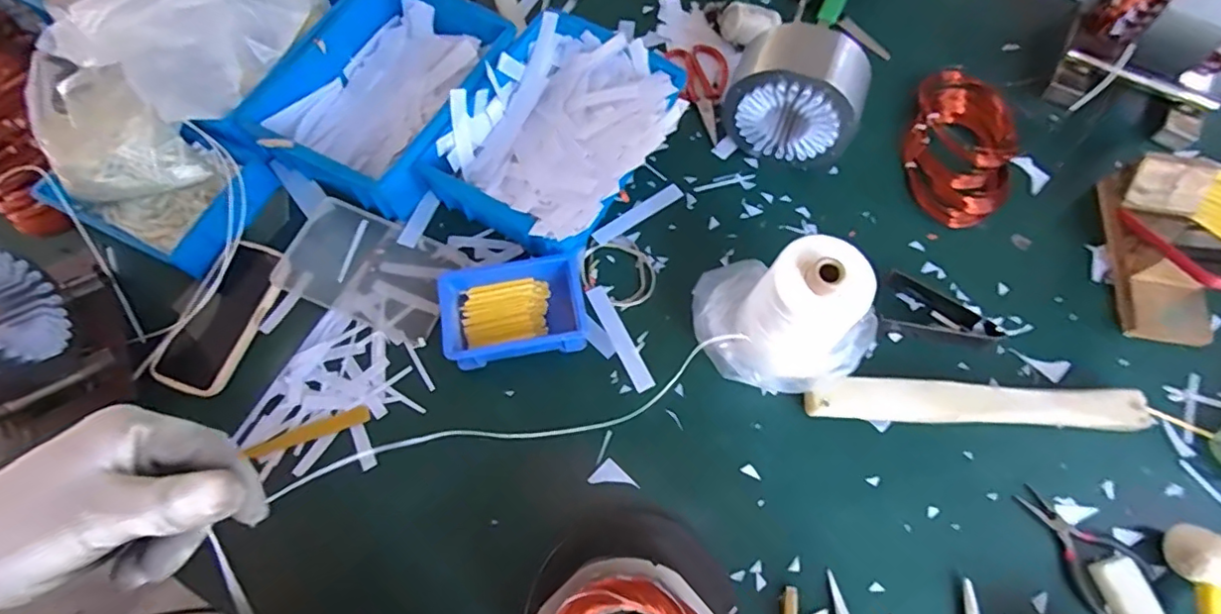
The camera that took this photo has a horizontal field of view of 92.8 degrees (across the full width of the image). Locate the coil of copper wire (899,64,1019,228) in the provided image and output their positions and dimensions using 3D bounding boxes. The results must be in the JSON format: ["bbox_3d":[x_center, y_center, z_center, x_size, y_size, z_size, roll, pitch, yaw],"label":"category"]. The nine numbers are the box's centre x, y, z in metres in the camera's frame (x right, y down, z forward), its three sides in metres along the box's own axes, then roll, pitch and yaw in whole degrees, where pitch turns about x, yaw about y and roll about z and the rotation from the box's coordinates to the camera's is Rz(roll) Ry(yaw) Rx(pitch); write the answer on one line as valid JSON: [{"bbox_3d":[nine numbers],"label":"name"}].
[{"bbox_3d":[0.441,-0.206,0.723,0.126,0.038,0.206,19,70,7],"label":"coil of copper wire"}]

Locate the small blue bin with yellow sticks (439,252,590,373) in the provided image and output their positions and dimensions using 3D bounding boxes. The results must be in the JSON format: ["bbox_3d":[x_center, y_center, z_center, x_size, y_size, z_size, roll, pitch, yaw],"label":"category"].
[{"bbox_3d":[-0.103,0.003,0.625,0.146,0.053,0.105,-13,70,-6],"label":"small blue bin with yellow sticks"}]

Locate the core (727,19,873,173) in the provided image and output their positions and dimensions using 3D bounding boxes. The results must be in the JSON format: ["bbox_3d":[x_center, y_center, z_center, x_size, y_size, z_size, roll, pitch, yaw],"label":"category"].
[{"bbox_3d":[0.220,-0.253,0.686,0.145,0.138,0.116,22,70,8],"label":"core"}]

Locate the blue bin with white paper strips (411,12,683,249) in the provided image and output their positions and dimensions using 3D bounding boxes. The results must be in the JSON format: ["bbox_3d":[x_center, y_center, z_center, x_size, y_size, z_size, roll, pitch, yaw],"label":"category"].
[{"bbox_3d":[-0.051,-0.199,0.676,0.230,0.109,0.279,32,72,11],"label":"blue bin with white paper strips"}]

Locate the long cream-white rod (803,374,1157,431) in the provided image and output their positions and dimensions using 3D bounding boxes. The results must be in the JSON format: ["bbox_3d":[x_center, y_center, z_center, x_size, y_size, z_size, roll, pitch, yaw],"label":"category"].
[{"bbox_3d":[0.370,0.097,0.594,0.334,0.028,0.048,1,79,3],"label":"long cream-white rod"}]

